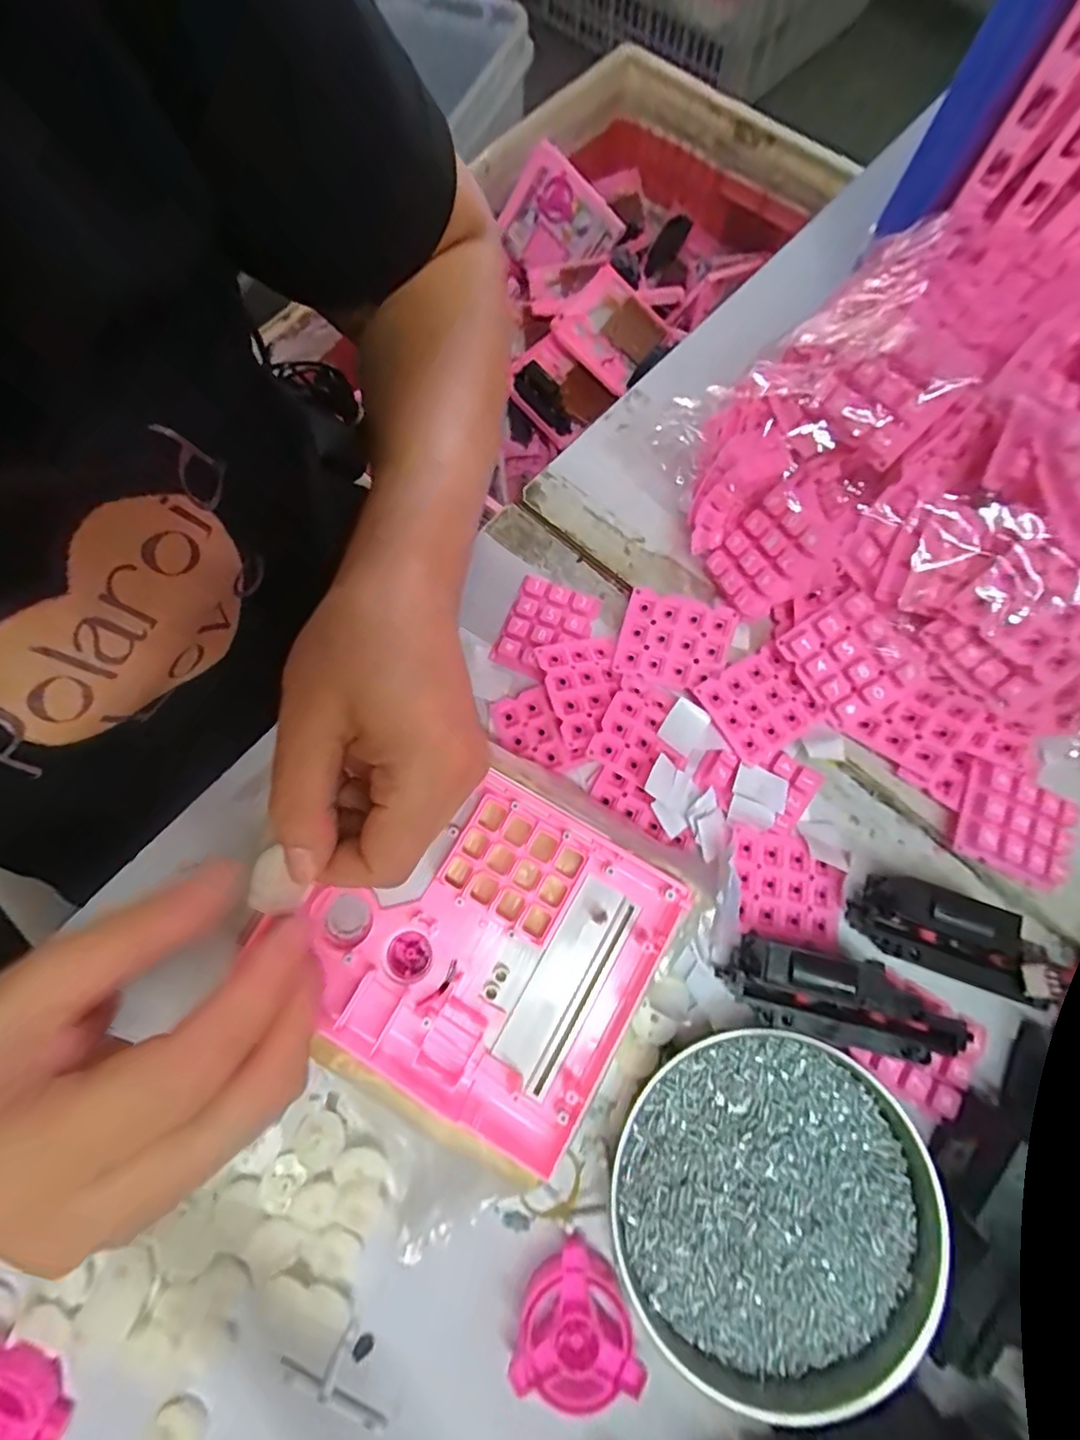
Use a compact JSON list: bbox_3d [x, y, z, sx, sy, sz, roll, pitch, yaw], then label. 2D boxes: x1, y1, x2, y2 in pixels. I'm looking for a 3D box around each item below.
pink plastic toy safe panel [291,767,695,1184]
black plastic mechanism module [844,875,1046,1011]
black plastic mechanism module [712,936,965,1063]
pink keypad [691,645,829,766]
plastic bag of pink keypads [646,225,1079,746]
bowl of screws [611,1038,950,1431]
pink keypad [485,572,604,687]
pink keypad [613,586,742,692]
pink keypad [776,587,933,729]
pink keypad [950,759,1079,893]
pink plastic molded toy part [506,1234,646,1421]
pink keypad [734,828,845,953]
[{"bbox_3d":[-0.024,0.101,0.251,0.145,0.019,0.134,31,78,7],"label":"pink plastic toy safe panel"},{"bbox_3d":[0.192,0.102,0.261,0.074,0.038,0.036,21,77,7],"label":"black plastic mechanism module"},{"bbox_3d":[0.138,0.128,0.251,0.098,0.034,0.036,12,76,5],"label":"black plastic mechanism module"},{"bbox_3d":[0.117,-0.008,0.295,0.050,0.012,0.049,-33,77,-7],"label":"pink keypad"},{"bbox_3d":[0.203,-0.107,0.270,0.194,0.116,0.233,-32,77,-6],"label":"plastic bag of pink keypads"},{"bbox_3d":[0.104,0.216,0.241,0.134,0.023,0.128,0,75,2],"label":"bowl of screws"},{"bbox_3d":[0.003,-0.053,0.319,0.048,0.007,0.059,20,77,7],"label":"pink keypad"},{"bbox_3d":[0.075,-0.044,0.306,0.058,0.014,0.050,16,76,6],"label":"pink keypad"},{"bbox_3d":[0.161,-0.032,0.279,0.052,0.013,0.058,-35,93,13],"label":"pink keypad"},{"bbox_3d":[0.236,0.053,0.271,0.057,0.012,0.046,24,84,-3],"label":"pink keypad"},{"bbox_3d":[0.019,0.261,0.236,0.053,0.016,0.051,13,76,5],"label":"pink plastic molded toy part"},{"bbox_3d":[0.125,0.085,0.277,0.055,0.013,0.051,9,76,4],"label":"pink keypad"}]

